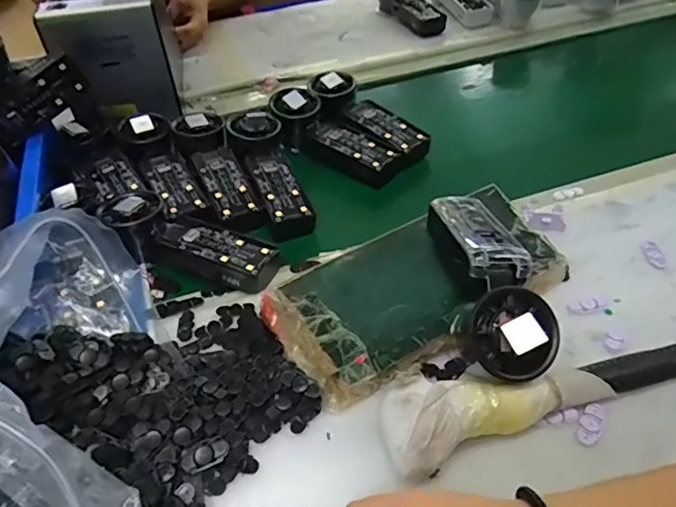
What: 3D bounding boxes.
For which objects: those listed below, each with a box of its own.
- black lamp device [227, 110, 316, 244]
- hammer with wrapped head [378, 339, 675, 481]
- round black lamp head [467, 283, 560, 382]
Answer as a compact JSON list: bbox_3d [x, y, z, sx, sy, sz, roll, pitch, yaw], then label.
[{"bbox_3d":[-0.067,-0.084,0.534,0.047,0.033,0.153,-17,61,-11],"label":"black lamp device"},{"bbox_3d":[0.136,0.084,0.343,0.224,0.037,0.049,-17,44,-11],"label":"hammer with wrapped head"},{"bbox_3d":[0.111,0.051,0.338,0.055,0.032,0.055,17,79,25],"label":"round black lamp head"}]

